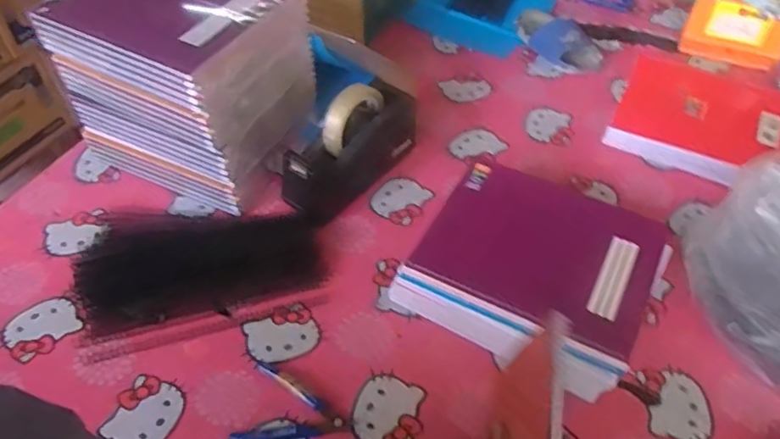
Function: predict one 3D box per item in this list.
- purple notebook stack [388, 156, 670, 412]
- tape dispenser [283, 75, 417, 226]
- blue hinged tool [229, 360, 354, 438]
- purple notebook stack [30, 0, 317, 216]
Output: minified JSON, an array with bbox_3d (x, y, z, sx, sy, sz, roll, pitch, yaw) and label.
[{"bbox_3d":[0.171,0.060,0.723,0.256,0.072,0.226,27,55,21],"label":"purple notebook stack"},{"bbox_3d":[-0.049,-0.099,0.826,0.080,0.124,0.213,30,55,23],"label":"tape dispenser"},{"bbox_3d":[-0.113,0.206,0.635,0.122,0.015,0.084,28,54,22],"label":"blue hinged tool"},{"bbox_3d":[-0.276,-0.204,0.857,0.286,0.234,0.234,22,52,18],"label":"purple notebook stack"}]

